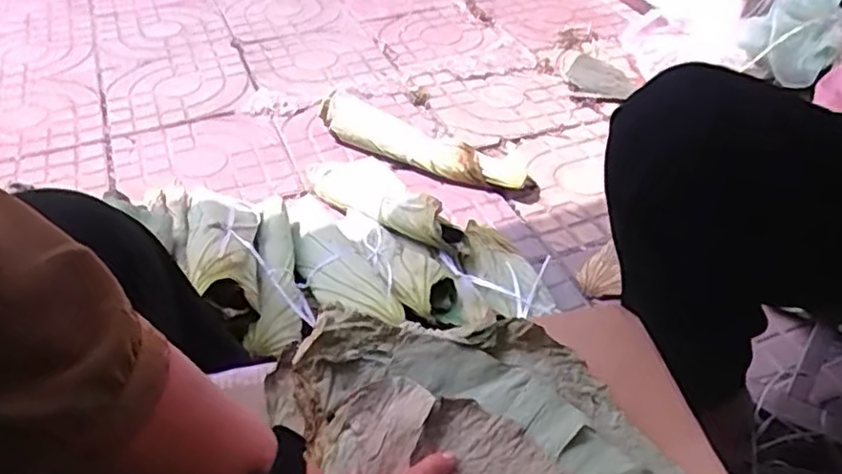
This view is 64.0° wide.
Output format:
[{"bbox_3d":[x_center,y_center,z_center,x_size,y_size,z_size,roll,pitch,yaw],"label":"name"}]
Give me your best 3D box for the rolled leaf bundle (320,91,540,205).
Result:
[{"bbox_3d":[-0.002,-0.157,1.176,0.422,0.054,0.078,22,47,24],"label":"rolled leaf bundle"}]

